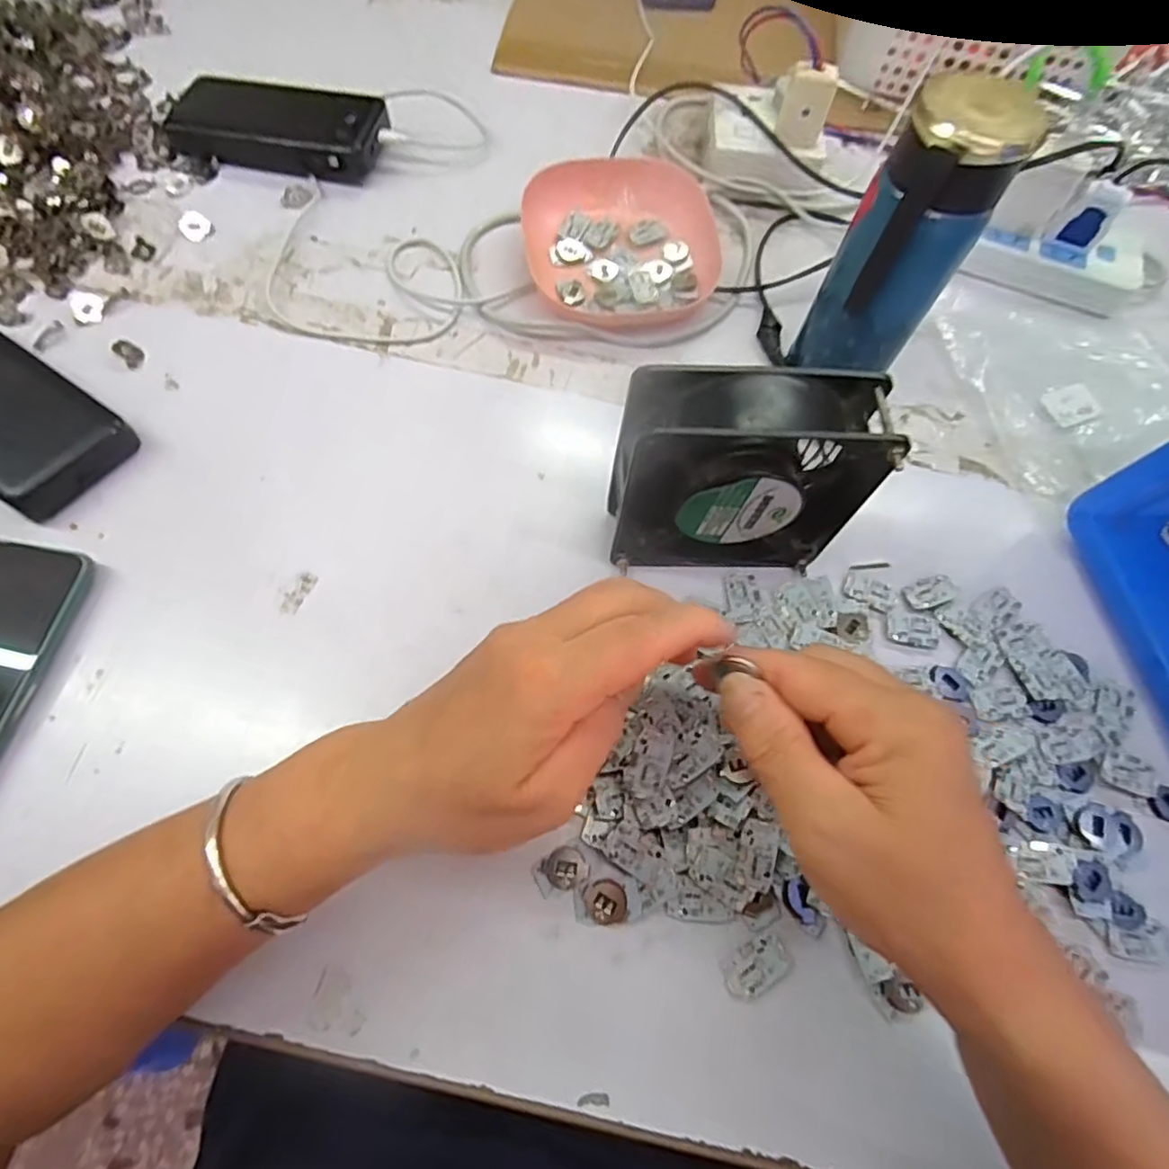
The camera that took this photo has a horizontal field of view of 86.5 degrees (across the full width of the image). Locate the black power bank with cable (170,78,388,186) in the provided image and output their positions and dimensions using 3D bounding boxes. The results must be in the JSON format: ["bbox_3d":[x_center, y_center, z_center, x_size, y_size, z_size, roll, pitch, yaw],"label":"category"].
[{"bbox_3d":[-0.237,-0.357,0.486,0.159,0.027,0.074,12,64,2],"label":"black power bank with cable"}]

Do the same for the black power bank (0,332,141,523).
[{"bbox_3d":[-0.345,-0.104,0.361,0.159,0.025,0.070,32,66,12],"label":"black power bank"}]

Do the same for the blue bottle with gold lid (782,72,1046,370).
[{"bbox_3d":[0.173,-0.179,0.351,0.063,0.161,0.055,29,67,8],"label":"blue bottle with gold lid"}]

